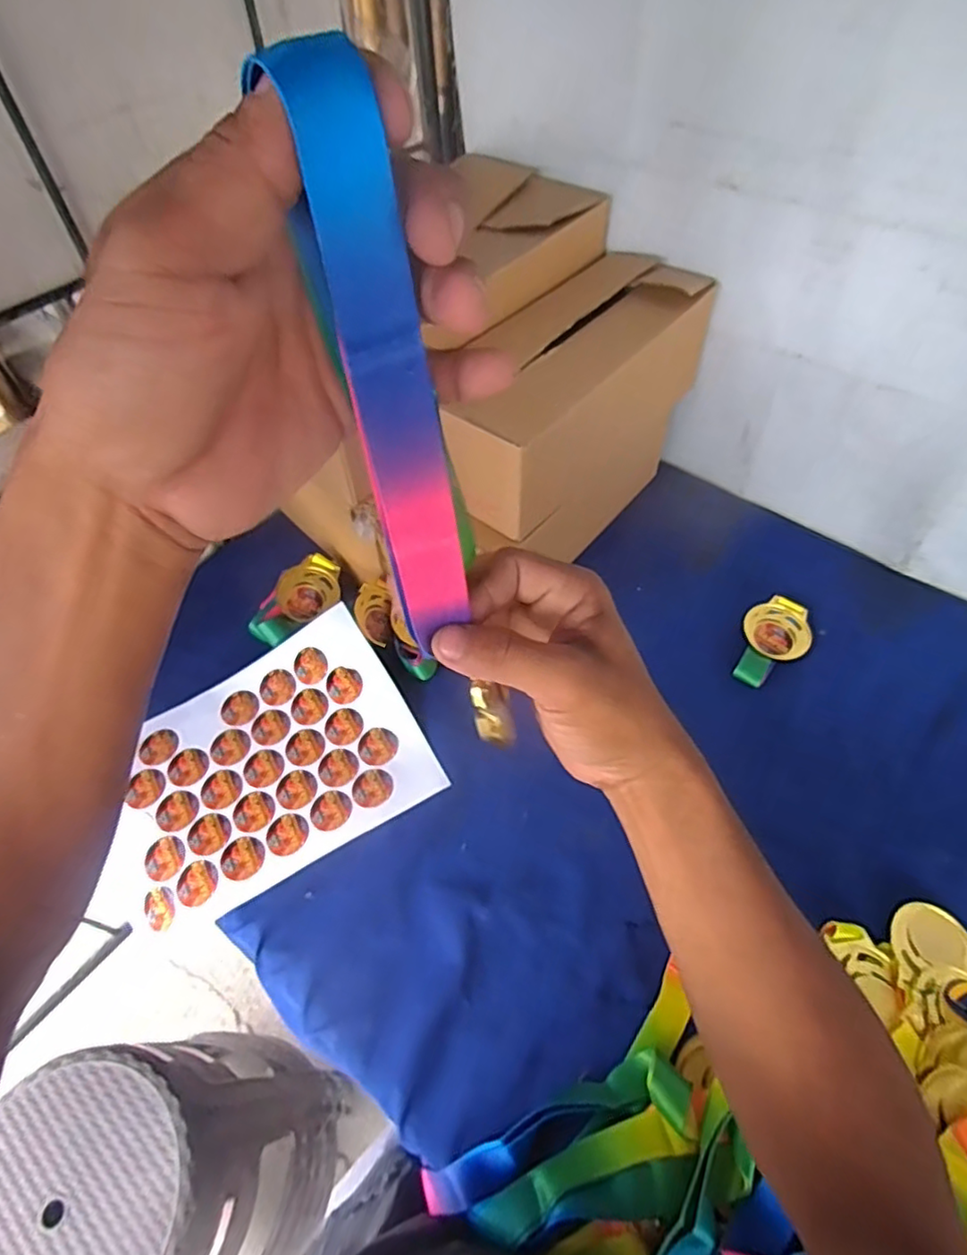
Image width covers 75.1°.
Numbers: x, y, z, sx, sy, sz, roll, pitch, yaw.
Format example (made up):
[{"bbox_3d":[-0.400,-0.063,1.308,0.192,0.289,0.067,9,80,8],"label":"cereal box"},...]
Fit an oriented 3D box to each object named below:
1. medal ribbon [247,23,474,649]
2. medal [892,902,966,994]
[{"bbox_3d":[-0.026,-0.070,0.209,0.038,0.184,0.015,-30,49,-19],"label":"medal ribbon"},{"bbox_3d":[0.331,0.232,0.463,0.057,0.004,0.054,-13,53,-5],"label":"medal"}]

